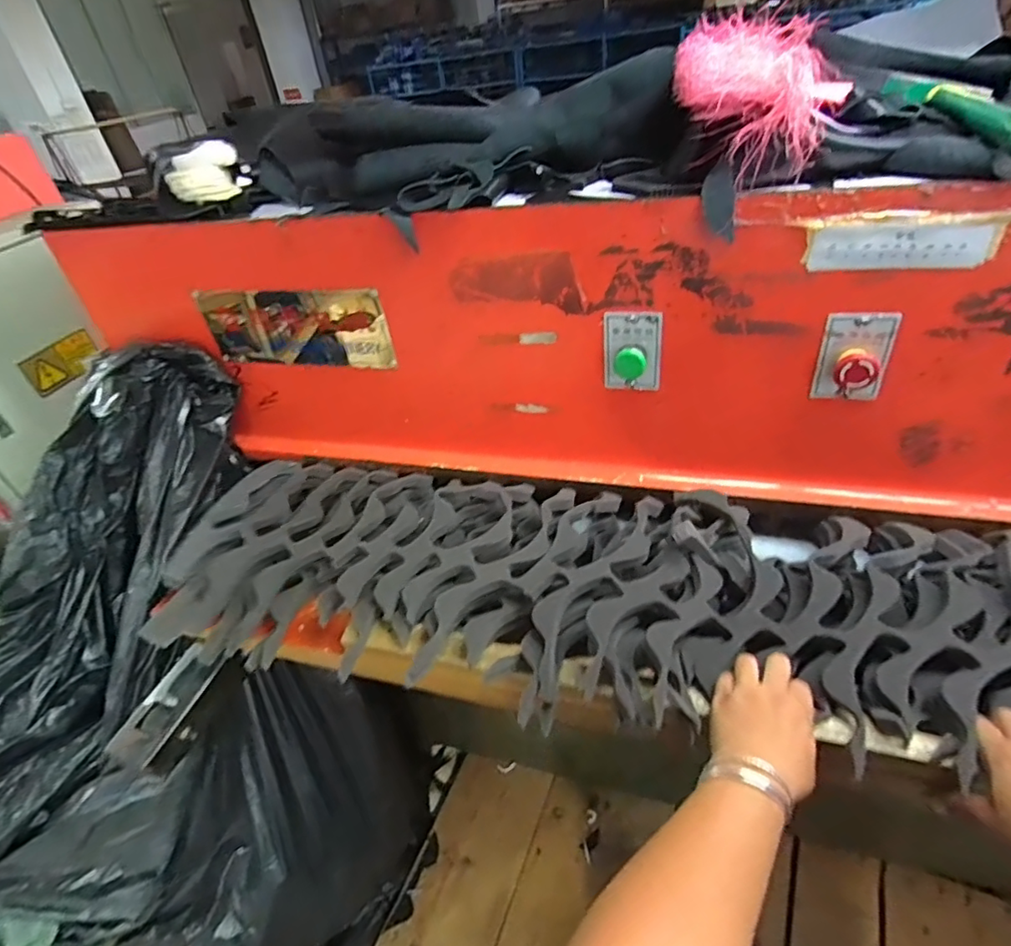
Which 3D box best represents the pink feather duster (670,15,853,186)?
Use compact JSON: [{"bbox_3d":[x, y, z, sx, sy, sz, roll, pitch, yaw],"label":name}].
[{"bbox_3d":[0.200,-0.308,0.457,0.122,0.095,0.096,7,38,12],"label":"pink feather duster"}]

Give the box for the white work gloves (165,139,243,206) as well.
[{"bbox_3d":[-0.369,-0.367,0.692,0.086,0.057,0.057,-18,40,-19],"label":"white work gloves"}]

